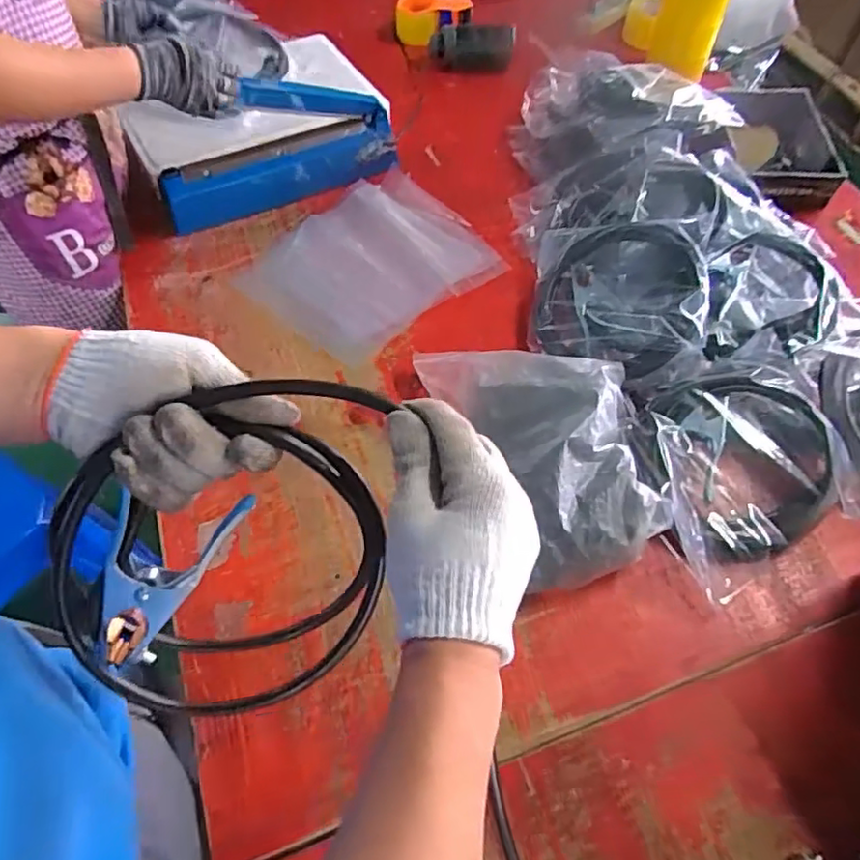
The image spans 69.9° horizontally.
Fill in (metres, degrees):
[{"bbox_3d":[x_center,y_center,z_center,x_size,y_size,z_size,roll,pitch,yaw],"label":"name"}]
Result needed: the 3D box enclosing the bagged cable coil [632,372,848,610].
[{"bbox_3d":[0.362,0.037,0.749,0.261,0.085,0.234,-32,64,-20],"label":"bagged cable coil"}]

